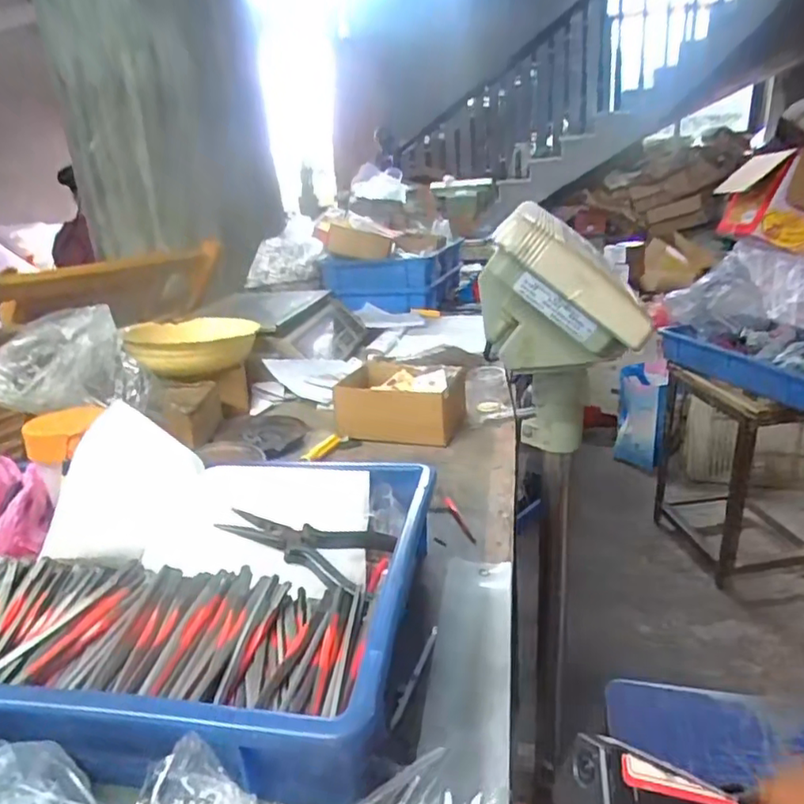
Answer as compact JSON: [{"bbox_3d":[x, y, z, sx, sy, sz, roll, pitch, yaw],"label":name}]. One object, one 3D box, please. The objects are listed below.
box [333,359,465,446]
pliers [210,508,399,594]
[{"bbox_3d":[0.001,0.002,0.761,0.151,0.069,0.116,1,22,13],"label":"box"},{"bbox_3d":[-0.078,0.111,0.485,0.120,0.016,0.075,20,22,16],"label":"pliers"}]

